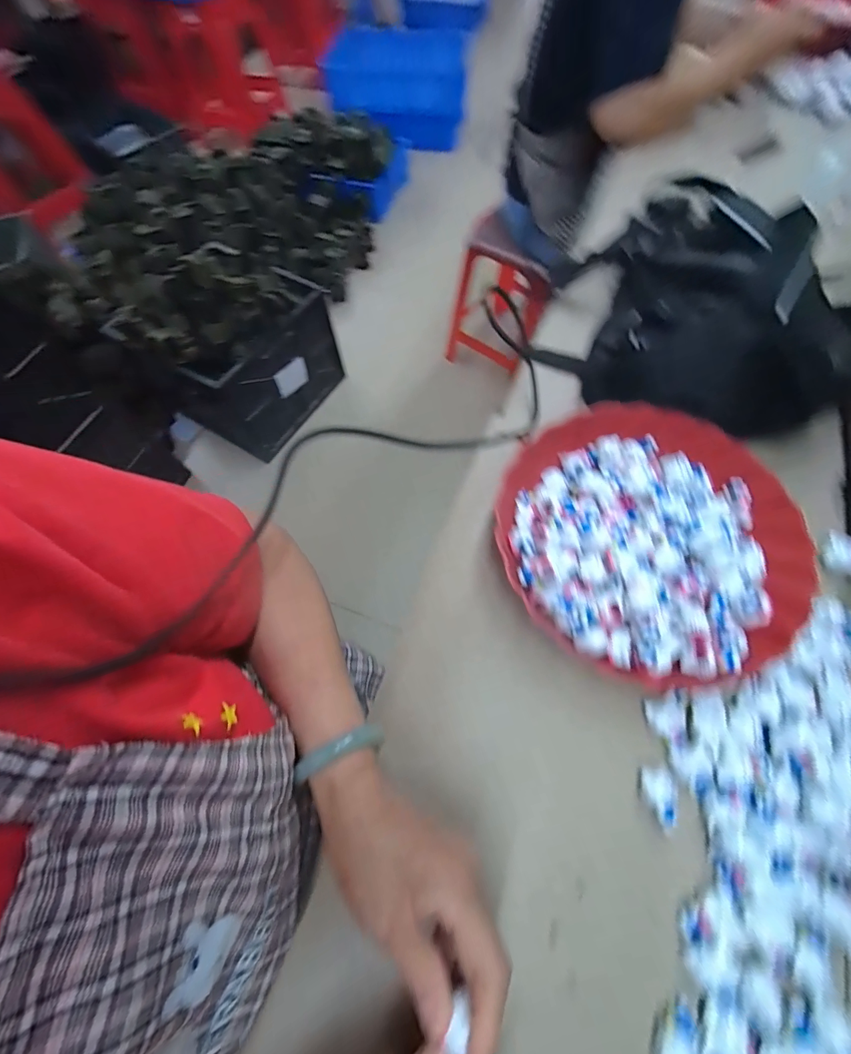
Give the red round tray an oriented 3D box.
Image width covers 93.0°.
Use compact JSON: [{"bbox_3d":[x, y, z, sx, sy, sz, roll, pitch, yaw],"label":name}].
[{"bbox_3d":[0.186,0.001,0.343,0.236,0.054,0.240,-1,66,2],"label":"red round tray"}]

